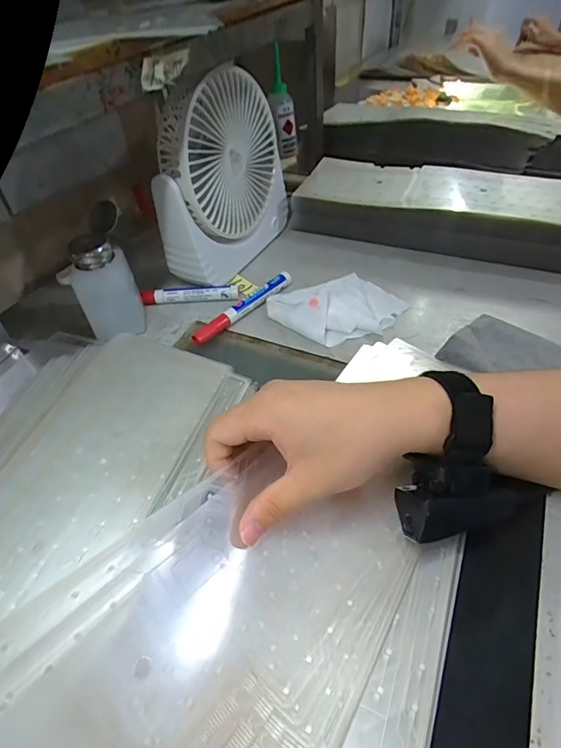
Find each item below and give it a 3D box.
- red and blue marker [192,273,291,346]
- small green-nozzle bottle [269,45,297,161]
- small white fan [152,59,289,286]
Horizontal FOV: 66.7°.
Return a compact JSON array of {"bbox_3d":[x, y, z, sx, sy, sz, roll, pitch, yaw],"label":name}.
[{"bbox_3d":[-0.039,-0.073,0.467,0.015,0.018,0.142,30,54,31],"label":"red and blue marker"},{"bbox_3d":[0.003,-0.460,0.735,0.042,0.159,0.034,7,46,12],"label":"small green-nozzle bottle"},{"bbox_3d":[-0.063,-0.221,0.487,0.073,0.197,0.189,16,48,20],"label":"small white fan"}]

